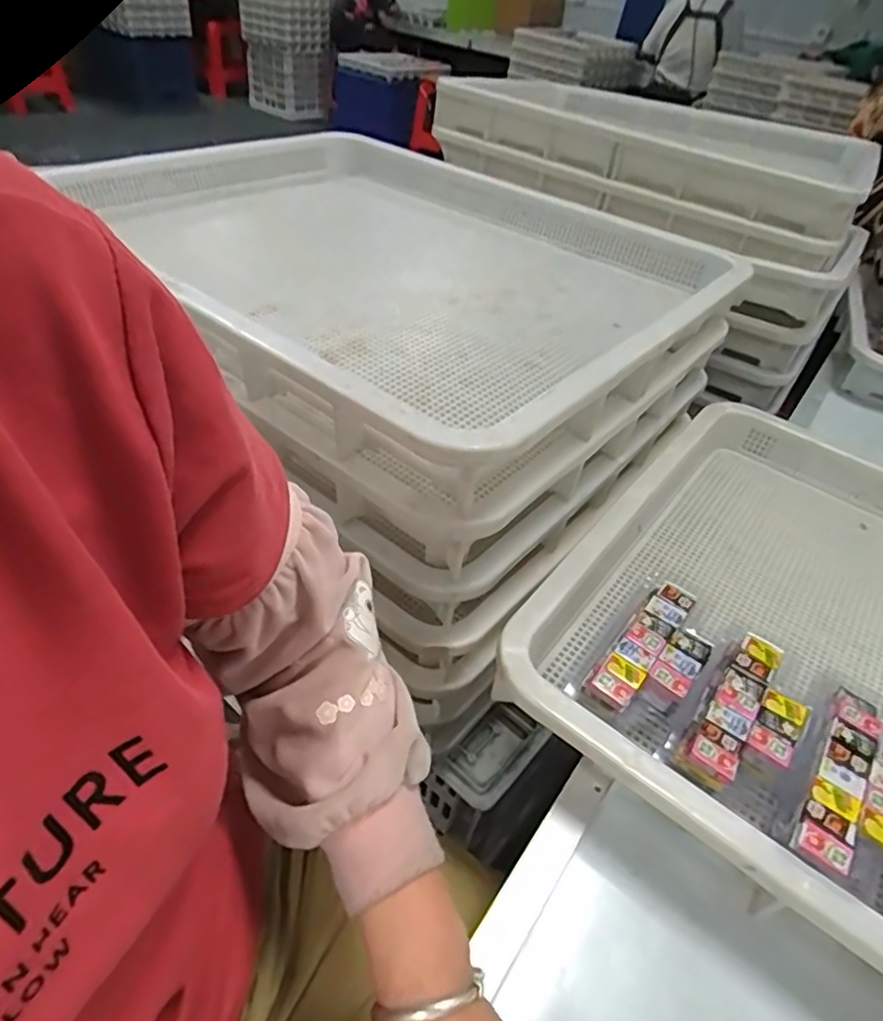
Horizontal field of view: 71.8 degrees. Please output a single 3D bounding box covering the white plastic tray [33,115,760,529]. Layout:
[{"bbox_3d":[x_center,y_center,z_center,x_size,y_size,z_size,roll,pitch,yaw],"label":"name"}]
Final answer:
[{"bbox_3d":[-0.046,-0.264,0.633,0.605,0.064,0.506,33,48,25],"label":"white plastic tray"}]

